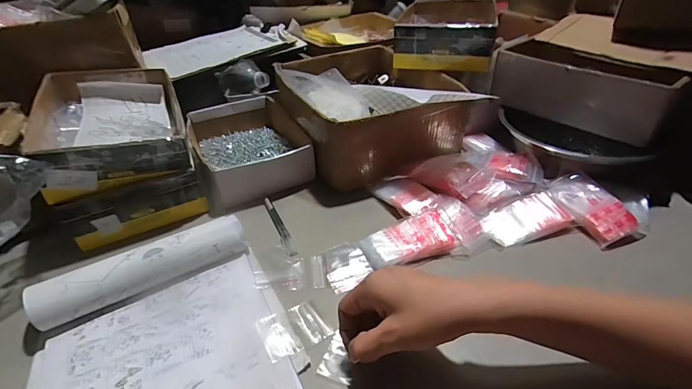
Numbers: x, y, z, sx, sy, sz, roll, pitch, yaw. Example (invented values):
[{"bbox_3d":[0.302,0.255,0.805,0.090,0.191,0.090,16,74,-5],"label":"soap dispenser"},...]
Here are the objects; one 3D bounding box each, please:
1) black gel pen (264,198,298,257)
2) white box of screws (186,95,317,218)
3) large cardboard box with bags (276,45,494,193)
[{"bbox_3d":[-0.094,0.043,0.498,0.015,0.012,0.120,-19,40,-20],"label":"black gel pen"},{"bbox_3d":[-0.181,-0.093,0.637,0.170,0.066,0.269,-17,39,-18],"label":"white box of screws"},{"bbox_3d":[0.033,-0.176,0.660,0.270,0.119,0.388,-15,39,-16],"label":"large cardboard box with bags"}]

